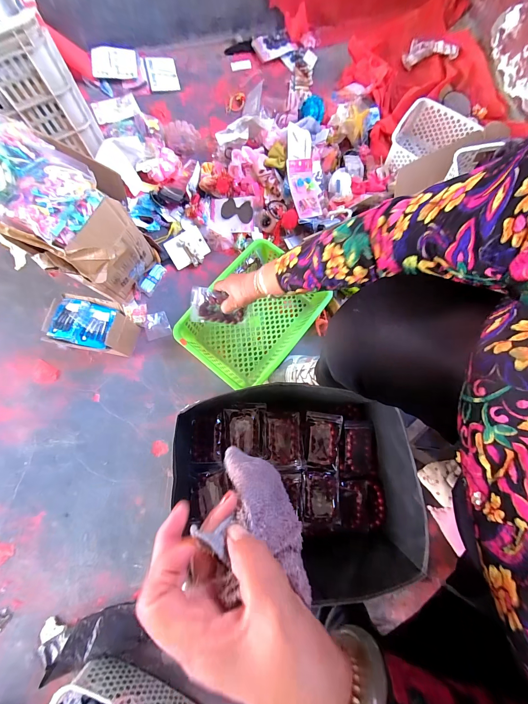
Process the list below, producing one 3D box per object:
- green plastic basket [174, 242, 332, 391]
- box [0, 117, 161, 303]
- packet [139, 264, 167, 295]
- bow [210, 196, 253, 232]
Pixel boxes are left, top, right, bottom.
[{"bbox_3d":[-0.020,-0.082,0.680,0.225,0.070,0.323,40,79,7],"label":"green plastic basket"},{"bbox_3d":[-0.405,-0.242,0.575,0.253,0.326,0.188,20,80,2],"label":"box"},{"bbox_3d":[-0.289,-0.190,0.730,0.038,0.012,0.082,29,78,5],"label":"packet"},{"bbox_3d":[-0.086,-0.364,0.746,0.128,0.018,0.086,10,101,20],"label":"bow"}]

